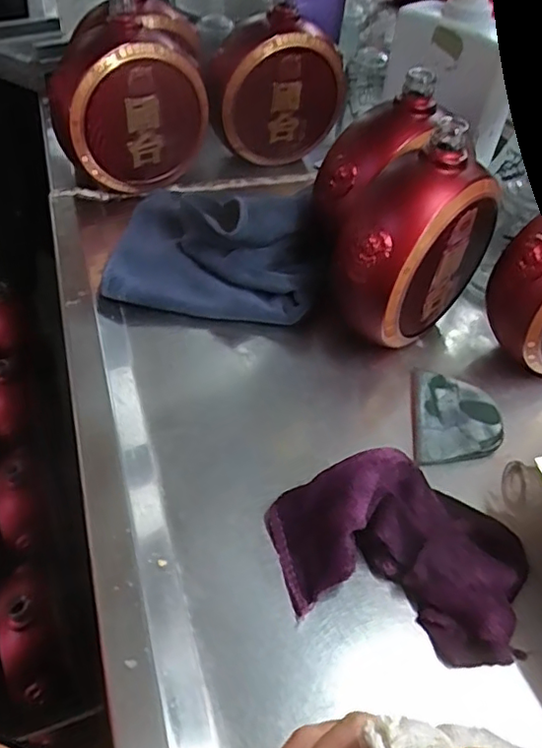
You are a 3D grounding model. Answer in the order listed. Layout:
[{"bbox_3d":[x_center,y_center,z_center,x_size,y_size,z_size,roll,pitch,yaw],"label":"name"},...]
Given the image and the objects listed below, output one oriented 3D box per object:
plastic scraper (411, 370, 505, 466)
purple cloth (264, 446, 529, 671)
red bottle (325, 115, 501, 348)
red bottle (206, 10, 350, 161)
[{"bbox_3d":[0.128,0.030,0.412,0.055,0.012,0.079,8,48,5],"label":"plastic scraper"},{"bbox_3d":[0.068,0.090,0.328,0.134,0.036,0.096,14,49,10],"label":"purple cloth"},{"bbox_3d":[0.096,-0.095,0.418,0.138,0.132,0.067,-33,57,-28],"label":"red bottle"},{"bbox_3d":[0.002,-0.291,0.609,0.139,0.126,0.057,-17,51,-18],"label":"red bottle"}]

